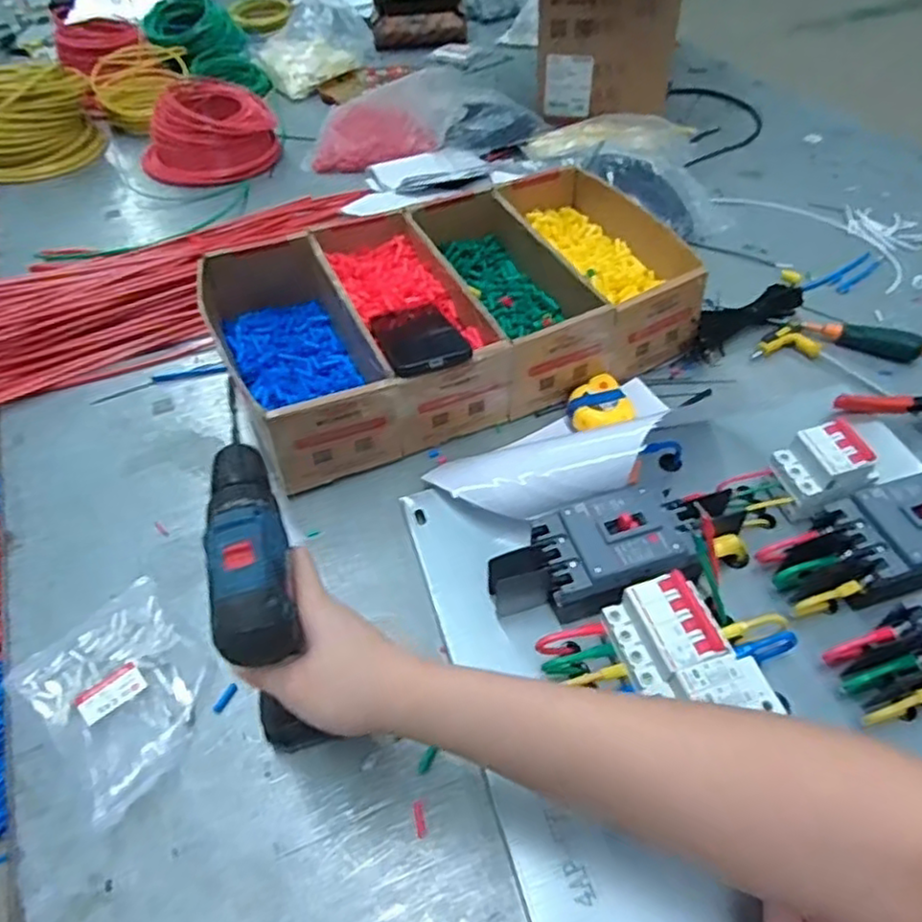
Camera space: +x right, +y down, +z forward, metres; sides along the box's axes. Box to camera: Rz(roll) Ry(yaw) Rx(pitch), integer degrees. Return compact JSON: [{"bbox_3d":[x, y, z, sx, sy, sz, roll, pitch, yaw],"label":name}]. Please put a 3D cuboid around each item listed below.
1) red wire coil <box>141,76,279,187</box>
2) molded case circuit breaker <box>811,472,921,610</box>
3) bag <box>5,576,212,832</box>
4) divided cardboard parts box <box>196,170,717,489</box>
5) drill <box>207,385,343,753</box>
[{"bbox_3d":[-0.451,-0.582,1.159,0.207,0.108,0.210,0,48,0],"label":"red wire coil"},{"bbox_3d":[0.376,0.069,0.569,0.118,0.085,0.084,-10,48,-9],"label":"molded case circuit breaker"},{"bbox_3d":[-0.273,0.181,0.542,0.169,0.013,0.121,35,56,28],"label":"bag"},{"bbox_3d":[-0.012,-0.180,0.794,0.529,0.115,0.321,-18,50,-16],"label":"divided cardboard parts box"},{"bbox_3d":[-0.143,0.086,0.498,0.050,0.208,0.203,-11,49,-10],"label":"drill"}]

